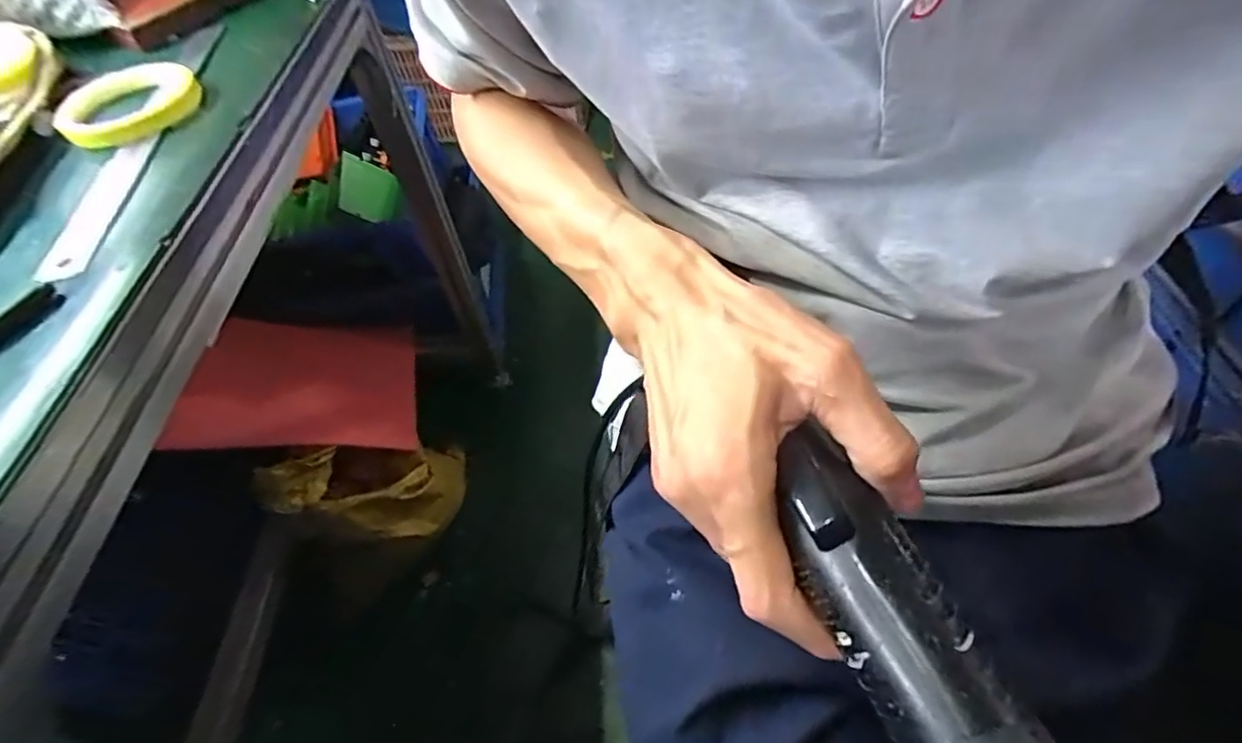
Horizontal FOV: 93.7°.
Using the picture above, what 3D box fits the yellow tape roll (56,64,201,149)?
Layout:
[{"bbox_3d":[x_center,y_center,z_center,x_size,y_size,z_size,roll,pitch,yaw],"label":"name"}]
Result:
[{"bbox_3d":[-0.357,-0.197,0.426,0.098,0.015,0.098,-2,52,3],"label":"yellow tape roll"}]

